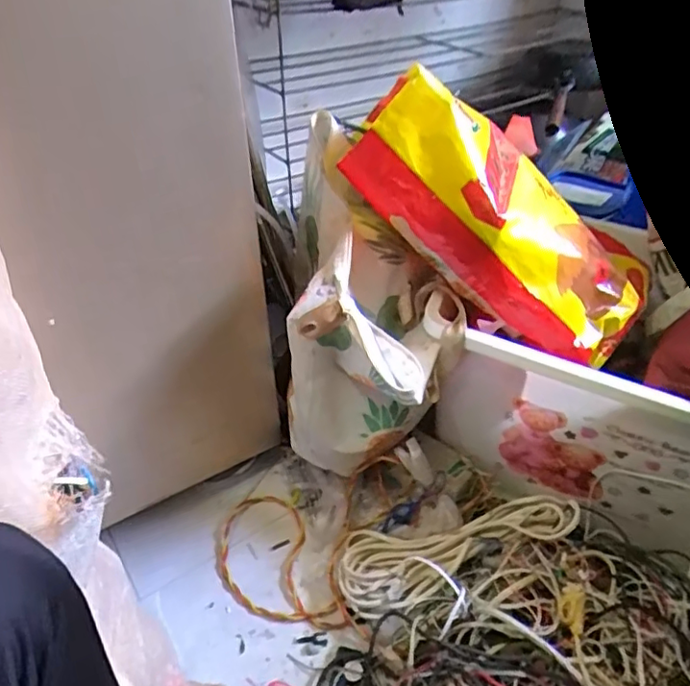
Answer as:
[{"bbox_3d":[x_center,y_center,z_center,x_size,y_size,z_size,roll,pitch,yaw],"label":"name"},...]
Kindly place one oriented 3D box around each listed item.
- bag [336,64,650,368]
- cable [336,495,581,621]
[{"bbox_3d":[0.184,-0.140,0.720,0.428,0.134,0.180,36,36,-18],"label":"bag"},{"bbox_3d":[0.140,0.258,0.754,0.310,0.046,0.118,-22,40,4],"label":"cable"}]

